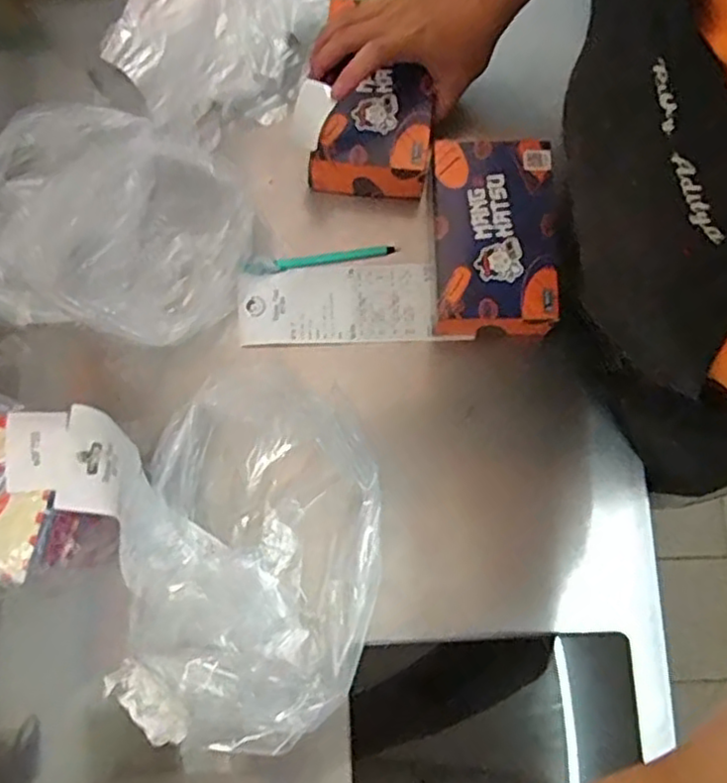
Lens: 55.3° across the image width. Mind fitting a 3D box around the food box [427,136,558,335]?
[{"bbox_3d":[0.121,-0.144,0.664,0.113,0.067,0.178,-1,79,-2],"label":"food box"}]

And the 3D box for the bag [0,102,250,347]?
[{"bbox_3d":[-0.238,-0.159,0.652,0.252,0.067,0.216,8,79,0],"label":"bag"}]

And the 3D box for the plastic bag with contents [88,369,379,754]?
[{"bbox_3d":[-0.103,0.138,0.604,0.231,0.082,0.304,-2,79,-2],"label":"plastic bag with contents"}]

